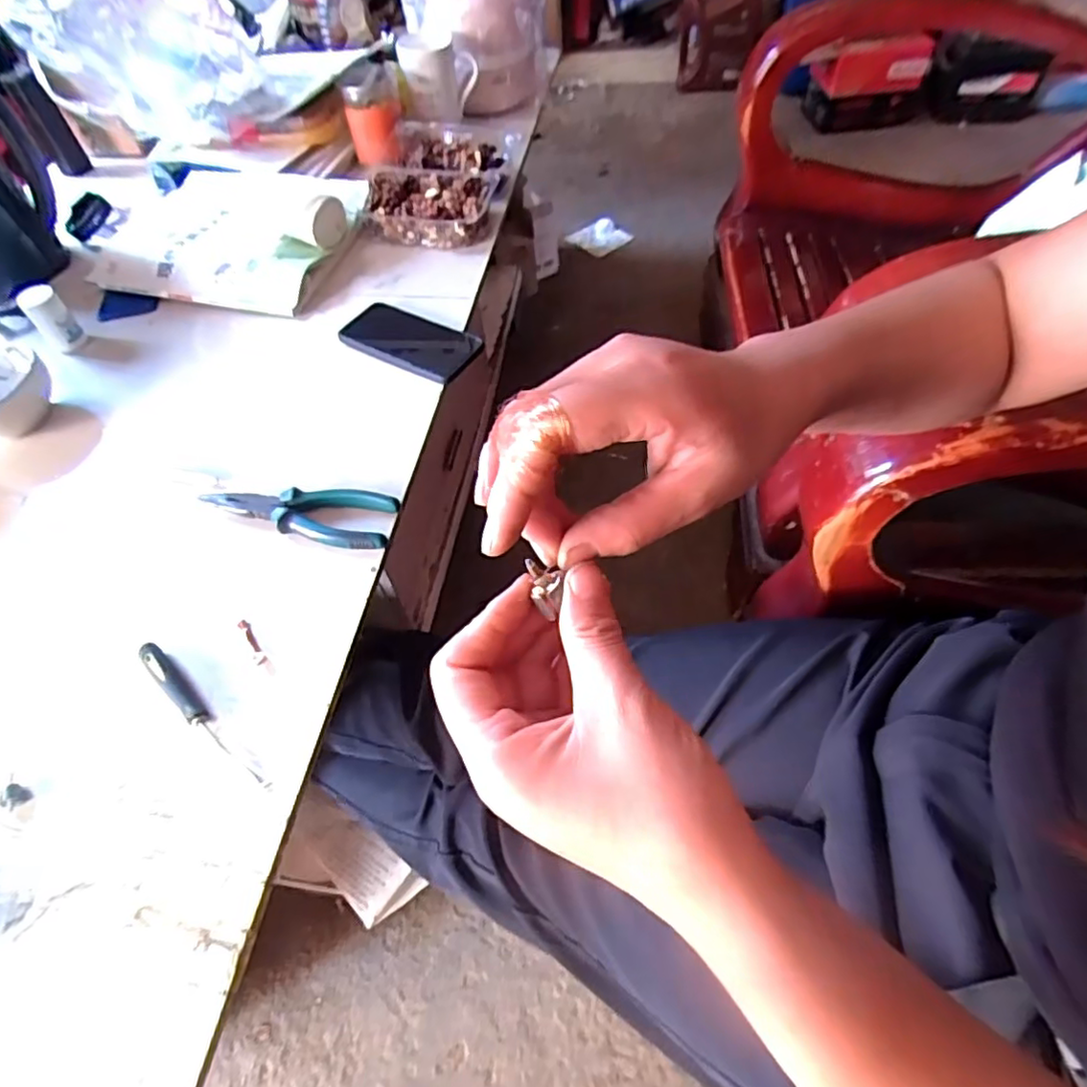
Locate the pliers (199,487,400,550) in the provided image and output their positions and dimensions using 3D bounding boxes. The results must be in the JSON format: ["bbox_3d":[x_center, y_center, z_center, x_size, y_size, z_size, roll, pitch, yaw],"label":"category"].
[{"bbox_3d":[-0.217,-0.026,0.555,0.168,0.016,0.052,4,56,6],"label":"pliers"}]

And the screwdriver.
[{"bbox_3d":[-0.249,0.124,0.456,0.152,0.016,0.016,35,64,24],"label":"screwdriver"}]

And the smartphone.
[{"bbox_3d":[-0.148,-0.227,0.700,0.159,0.010,0.081,24,60,19],"label":"smartphone"}]

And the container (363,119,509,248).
[{"bbox_3d":[-0.143,-0.499,0.858,0.171,0.066,0.262,4,56,6],"label":"container"}]

